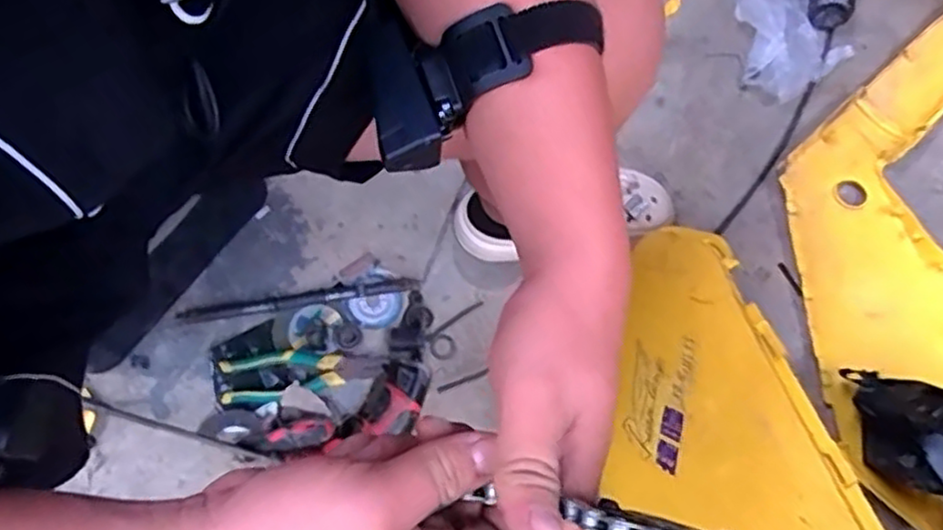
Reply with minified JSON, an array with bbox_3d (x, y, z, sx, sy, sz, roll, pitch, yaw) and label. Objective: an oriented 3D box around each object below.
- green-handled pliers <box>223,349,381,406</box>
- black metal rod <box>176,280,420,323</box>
[{"bbox_3d":[-0.202,0.125,0.843,0.181,0.025,0.057,-11,70,-7],"label":"green-handled pliers"},{"bbox_3d":[-0.214,0.043,0.876,0.291,0.016,0.017,-8,70,-5],"label":"black metal rod"}]

